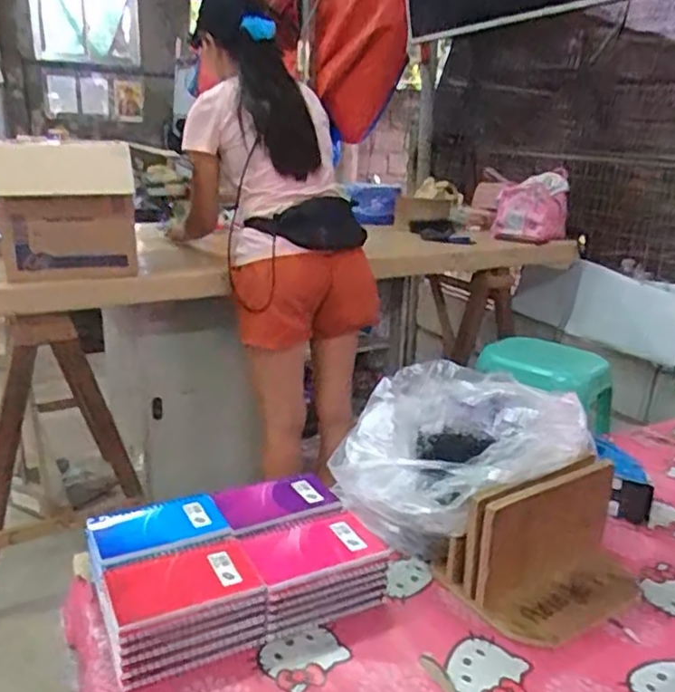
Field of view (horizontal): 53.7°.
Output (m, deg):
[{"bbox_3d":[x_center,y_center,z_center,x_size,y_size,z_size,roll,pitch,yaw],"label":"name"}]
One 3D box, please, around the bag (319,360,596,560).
[{"bbox_3d":[0.150,0.143,0.801,0.264,0.174,0.245,11,21,28],"label":"bag"}]

